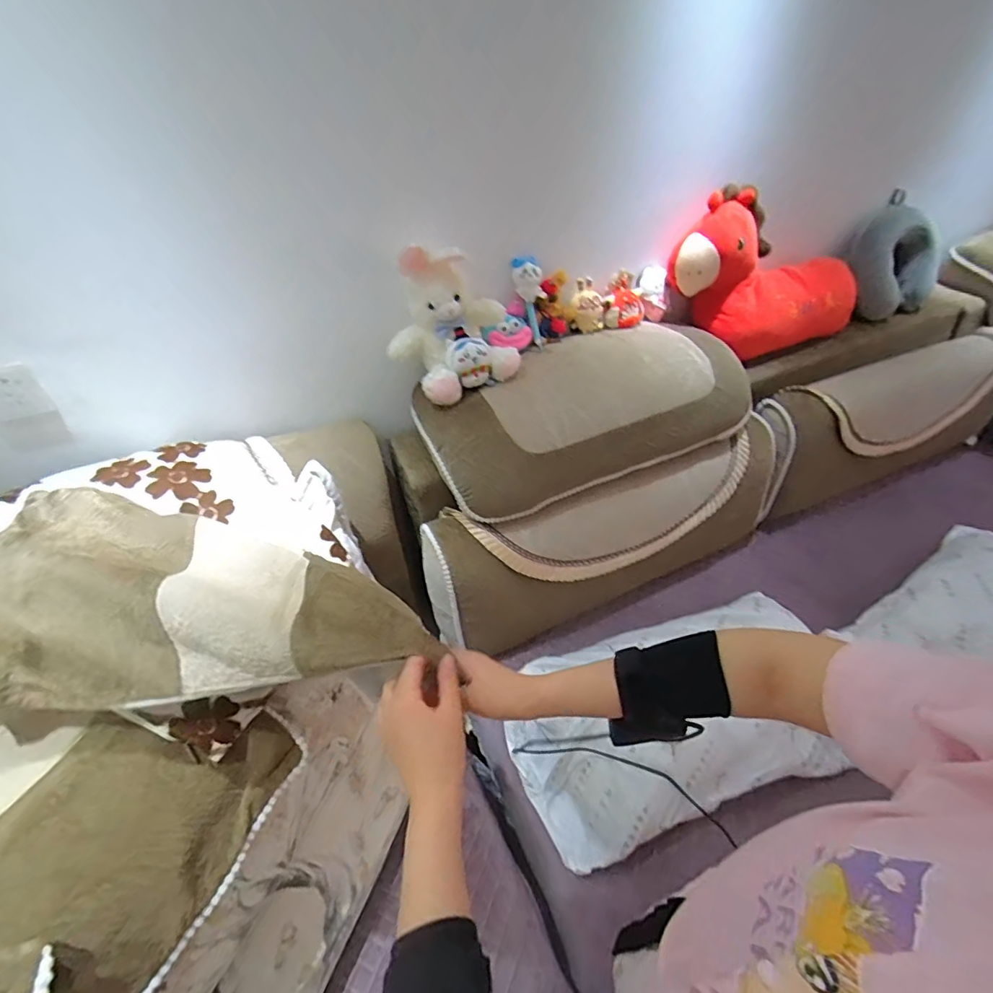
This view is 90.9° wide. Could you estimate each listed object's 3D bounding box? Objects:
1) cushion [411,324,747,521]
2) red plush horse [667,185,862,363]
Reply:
[{"bbox_3d":[0.218,-0.199,1.080,0.746,0.197,0.270,-18,43,-16],"label":"cushion"},{"bbox_3d":[0.702,-0.524,1.239,0.636,0.315,0.170,7,36,-24],"label":"red plush horse"}]

